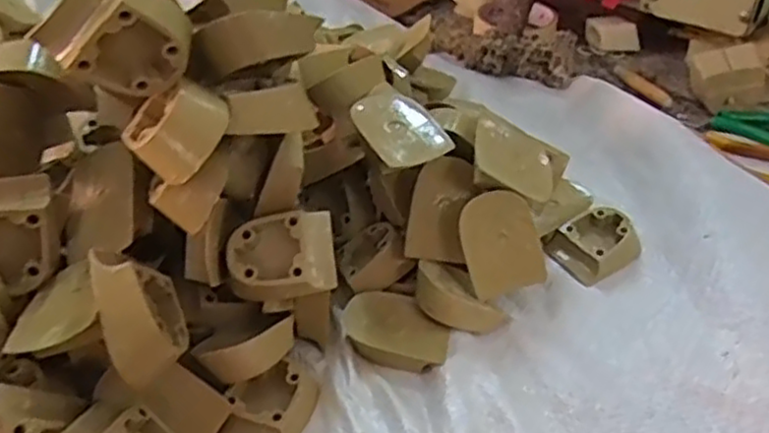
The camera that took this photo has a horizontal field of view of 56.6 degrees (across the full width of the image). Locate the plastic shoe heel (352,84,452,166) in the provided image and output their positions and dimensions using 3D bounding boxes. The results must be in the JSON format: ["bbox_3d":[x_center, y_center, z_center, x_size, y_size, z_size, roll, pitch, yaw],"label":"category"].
[{"bbox_3d":[0.007,-0.049,0.383,0.040,0.016,0.055,-21,44,-27],"label":"plastic shoe heel"}]

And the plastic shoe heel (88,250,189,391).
[{"bbox_3d":[-0.102,0.041,0.303,0.027,0.041,0.054,-39,73,11],"label":"plastic shoe heel"}]

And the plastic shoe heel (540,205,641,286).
[{"bbox_3d":[0.131,0.015,0.445,0.046,0.022,0.045,-20,43,-26],"label":"plastic shoe heel"}]

